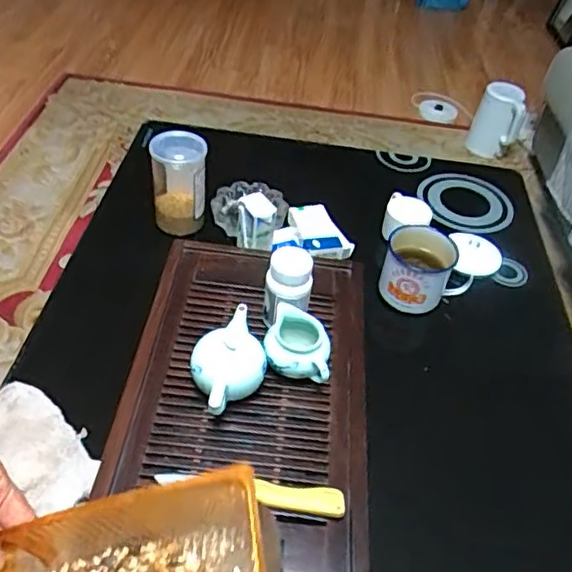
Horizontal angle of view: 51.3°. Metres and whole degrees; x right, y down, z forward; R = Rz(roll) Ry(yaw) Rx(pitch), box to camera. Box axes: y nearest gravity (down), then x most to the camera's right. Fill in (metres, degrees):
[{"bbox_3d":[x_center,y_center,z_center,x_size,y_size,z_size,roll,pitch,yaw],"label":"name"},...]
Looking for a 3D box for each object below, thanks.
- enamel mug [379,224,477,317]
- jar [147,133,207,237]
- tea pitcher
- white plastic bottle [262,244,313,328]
[{"bbox_3d":[0.213,-0.017,0.926,0.132,0.093,0.106,22,45,15],"label":"enamel mug"},{"bbox_3d":[-0.177,-0.168,0.979,0.083,0.147,0.092,-2,44,-10],"label":"jar"},{"bbox_3d":[0.014,0.080,0.745,0.087,0.066,0.078,11,44,3],"label":"tea pitcher"},{"bbox_3d":[0.001,0.011,0.774,0.060,0.113,0.066,8,43,1],"label":"white plastic bottle"}]

